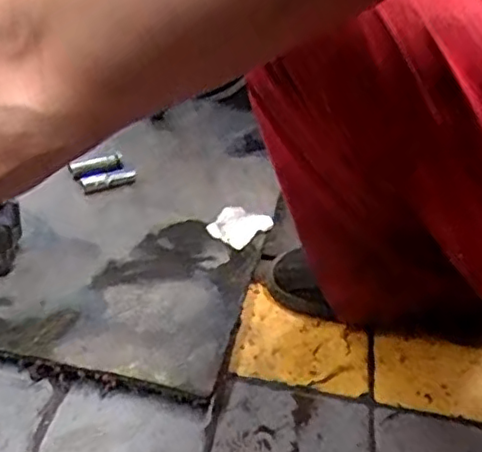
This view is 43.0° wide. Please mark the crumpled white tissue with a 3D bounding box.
[{"bbox_3d":[-0.004,-0.001,0.821,0.068,0.010,0.078,26,42,23],"label":"crumpled white tissue"}]

